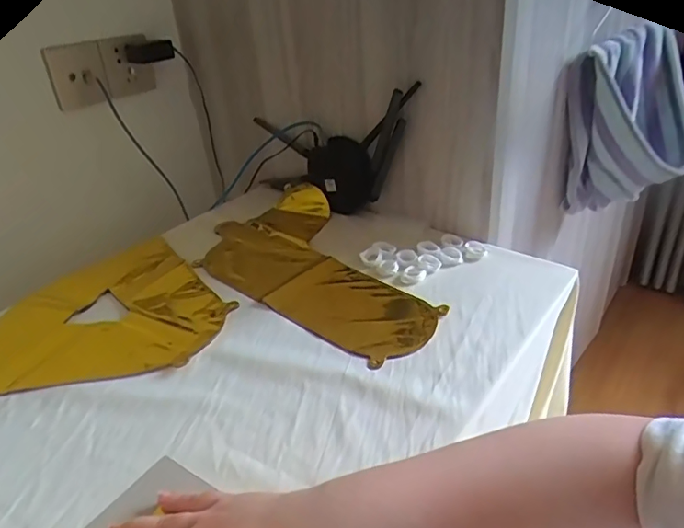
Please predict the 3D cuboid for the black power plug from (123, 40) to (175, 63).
[{"bbox_3d":[-0.315,-0.349,0.858,0.077,0.035,0.019,-6,31,-4],"label":"black power plug"}]

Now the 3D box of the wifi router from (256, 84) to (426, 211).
[{"bbox_3d":[-0.026,-0.178,0.802,0.300,0.196,0.034,19,38,33],"label":"wifi router"}]

